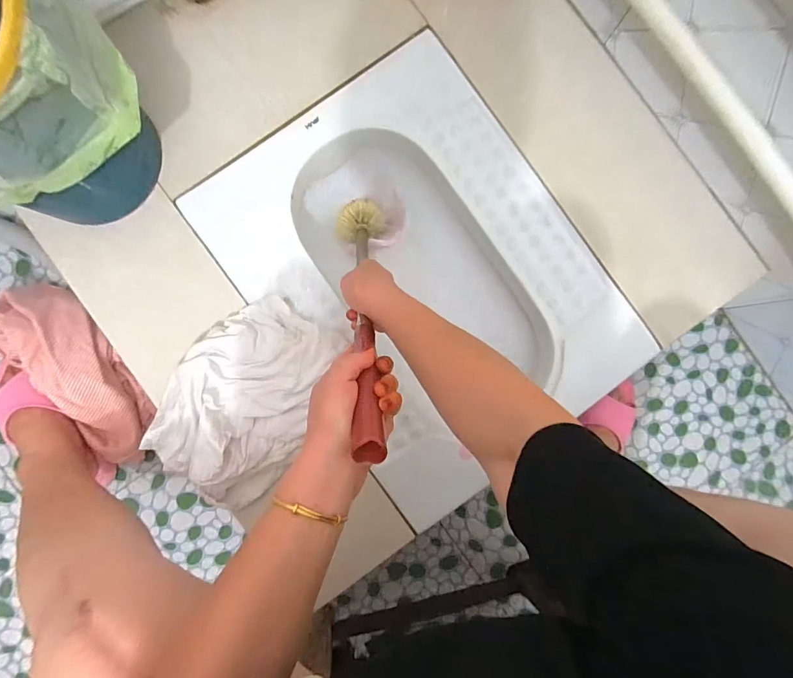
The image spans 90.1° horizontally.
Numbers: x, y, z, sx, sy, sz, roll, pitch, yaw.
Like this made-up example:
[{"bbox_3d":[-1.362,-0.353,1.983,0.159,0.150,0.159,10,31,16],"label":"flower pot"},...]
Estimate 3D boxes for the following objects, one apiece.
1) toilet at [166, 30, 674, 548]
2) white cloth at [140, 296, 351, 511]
[{"bbox_3d":[0.041,-0.091,0.623,0.440,0.151,0.561,-36,89,-3],"label":"toilet"},{"bbox_3d":[-0.195,0.079,0.515,0.203,0.062,0.270,25,88,0],"label":"white cloth"}]

